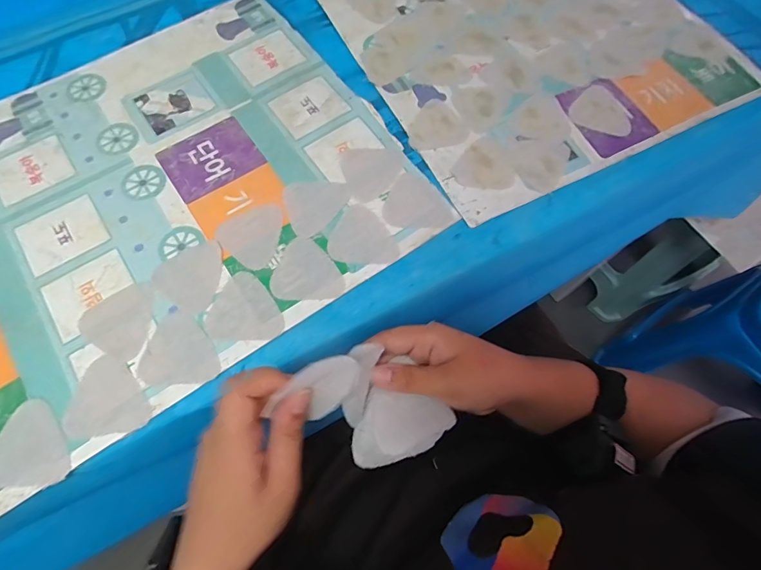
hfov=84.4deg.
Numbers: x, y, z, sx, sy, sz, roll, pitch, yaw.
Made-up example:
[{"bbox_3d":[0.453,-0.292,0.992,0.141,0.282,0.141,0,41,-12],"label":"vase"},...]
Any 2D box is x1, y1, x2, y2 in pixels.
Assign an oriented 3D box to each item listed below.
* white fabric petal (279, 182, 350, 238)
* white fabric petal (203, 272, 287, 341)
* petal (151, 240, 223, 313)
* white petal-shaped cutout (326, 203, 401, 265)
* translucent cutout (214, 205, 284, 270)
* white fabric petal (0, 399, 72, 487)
[{"bbox_3d":[-0.055,-0.074,0.380,0.060,0.004,0.054,-22,70,-10],"label":"white fabric petal"},{"bbox_3d":[-0.114,0.023,0.344,0.055,0.004,0.064,-32,72,-13],"label":"white fabric petal"},{"bbox_3d":[-0.159,-0.011,0.359,0.057,0.004,0.060,0,68,-1],"label":"petal"},{"bbox_3d":[-0.020,-0.042,0.375,0.055,0.004,0.066,-28,71,-12],"label":"white petal-shaped cutout"},{"bbox_3d":[-0.111,-0.047,0.375,0.057,0.004,0.058,39,72,14],"label":"translucent cutout"},{"bbox_3d":[-0.251,0.114,0.305,0.061,0.004,0.056,0,65,3],"label":"white fabric petal"}]

